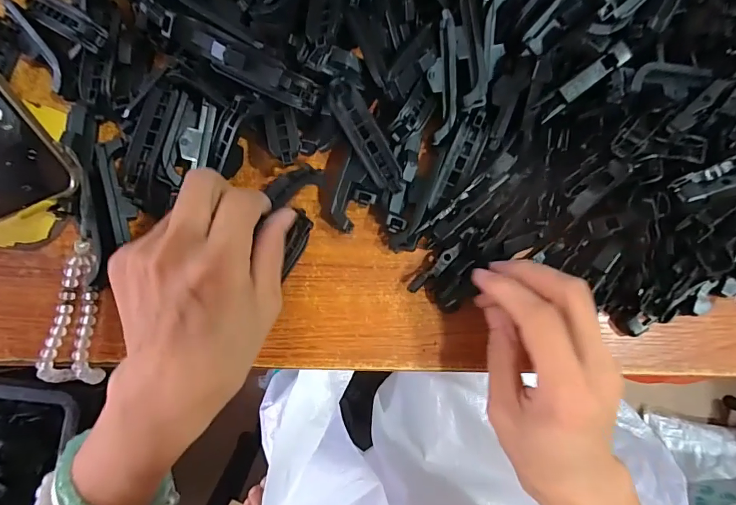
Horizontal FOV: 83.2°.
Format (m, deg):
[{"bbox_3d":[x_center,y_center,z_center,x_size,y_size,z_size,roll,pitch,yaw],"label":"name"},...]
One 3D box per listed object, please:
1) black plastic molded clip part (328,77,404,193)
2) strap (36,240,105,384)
[{"bbox_3d":[-0.001,-0.068,0.246,0.018,0.008,0.070,-32,102,-5],"label":"black plastic molded clip part"},{"bbox_3d":[-0.178,0.037,0.247,0.034,0.012,0.082,-2,82,-2],"label":"strap"}]

